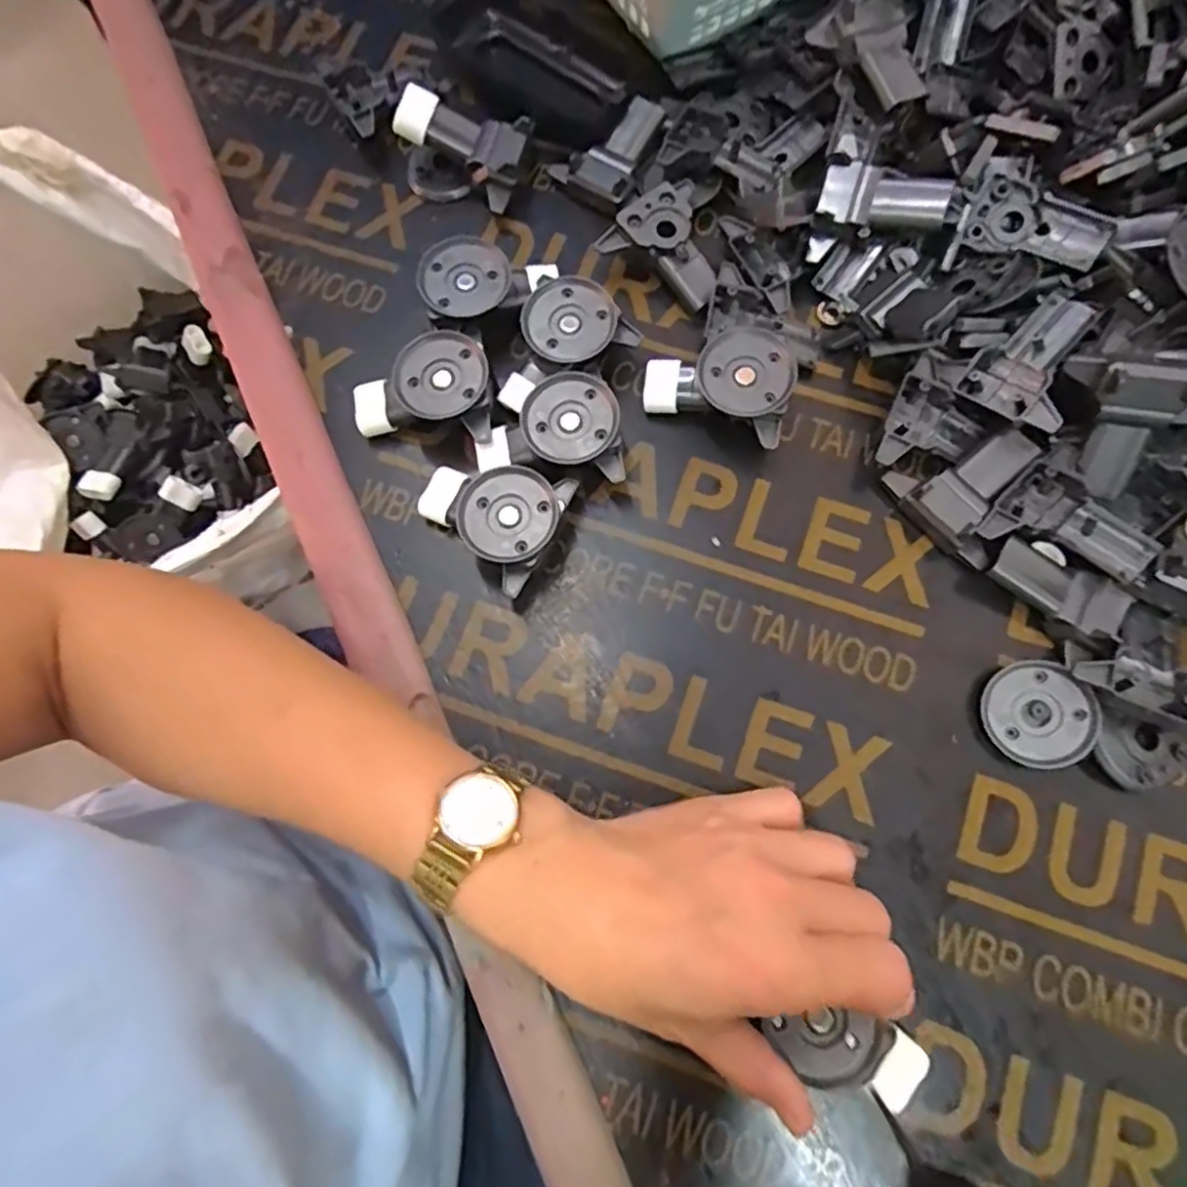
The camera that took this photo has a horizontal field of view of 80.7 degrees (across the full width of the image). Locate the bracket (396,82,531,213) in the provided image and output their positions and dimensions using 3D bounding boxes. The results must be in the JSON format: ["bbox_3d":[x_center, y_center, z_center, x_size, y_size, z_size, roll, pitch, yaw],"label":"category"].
[{"bbox_3d":[-0.067,-0.224,0.356,0.060,0.034,0.046,9,76,2],"label":"bracket"}]

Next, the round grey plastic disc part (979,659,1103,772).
[{"bbox_3d":[0.186,0.050,0.294,0.042,0.010,0.042,-2,82,12],"label":"round grey plastic disc part"}]

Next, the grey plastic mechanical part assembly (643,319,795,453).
[{"bbox_3d":[0.057,-0.097,0.324,0.064,0.031,0.049,14,77,3],"label":"grey plastic mechanical part assembly"}]

